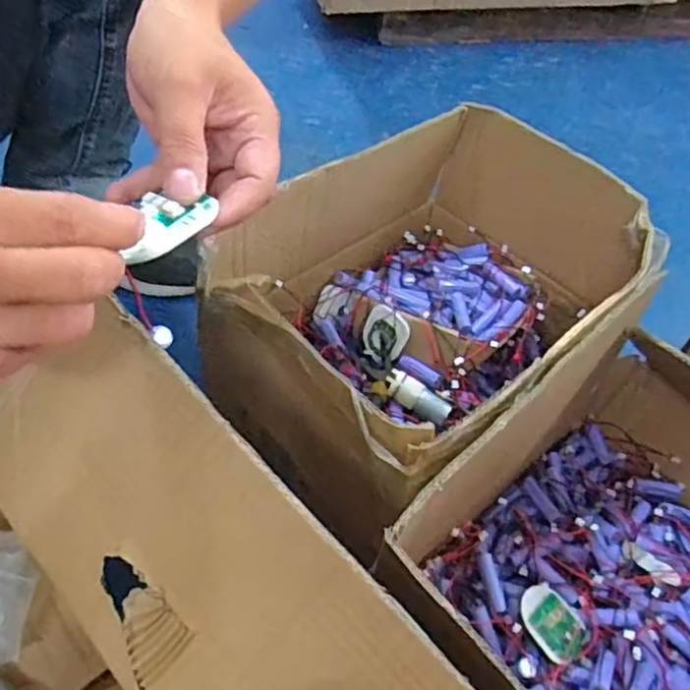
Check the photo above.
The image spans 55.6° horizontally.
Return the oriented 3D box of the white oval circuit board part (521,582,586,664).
[{"bbox_3d":[0.169,0.230,0.541,0.042,0.016,0.058,-25,56,-25],"label":"white oval circuit board part"}]

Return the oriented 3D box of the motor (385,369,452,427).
[{"bbox_3d":[0.067,0.048,0.606,0.064,0.023,0.022,26,52,16],"label":"motor"}]

